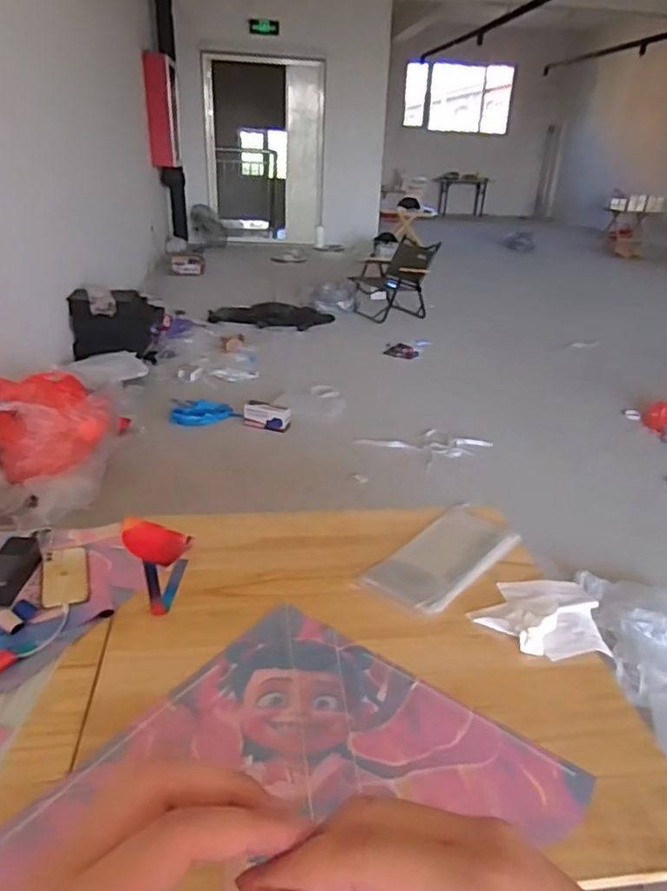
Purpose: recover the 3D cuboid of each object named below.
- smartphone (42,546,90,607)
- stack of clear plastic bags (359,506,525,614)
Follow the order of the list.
[{"bbox_3d":[-0.475,0.229,1.075,0.073,0.016,0.155,-9,31,-19],"label":"smartphone"},{"bbox_3d":[0.238,0.211,1.220,0.179,0.023,0.398,23,35,33],"label":"stack of clear plastic bags"}]

